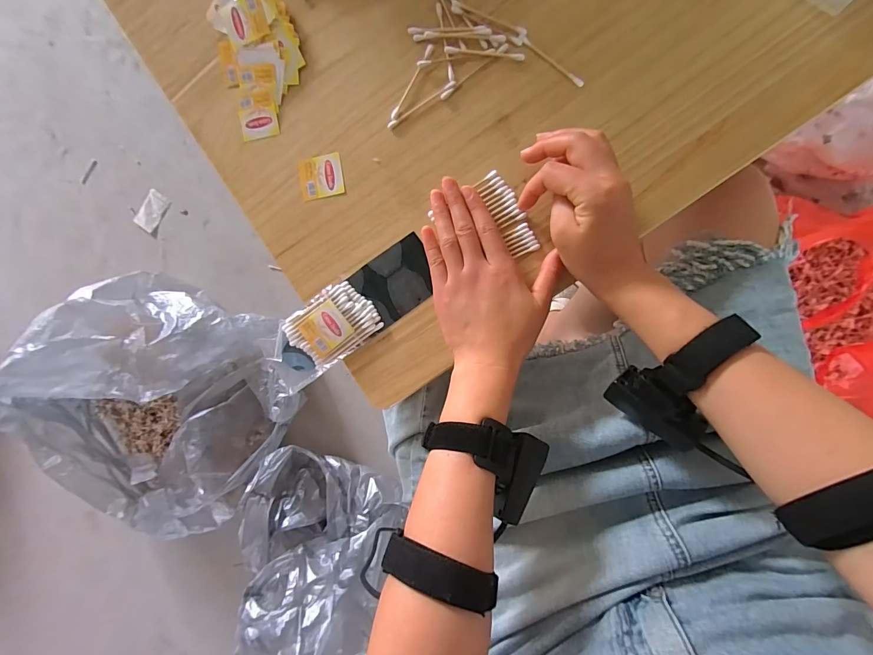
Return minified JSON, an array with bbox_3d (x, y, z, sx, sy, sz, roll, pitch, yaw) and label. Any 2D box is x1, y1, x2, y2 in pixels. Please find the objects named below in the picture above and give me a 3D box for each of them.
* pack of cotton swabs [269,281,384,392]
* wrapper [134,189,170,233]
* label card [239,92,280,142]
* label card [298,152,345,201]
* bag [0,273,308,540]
[{"bbox_3d":[-0.114,0.007,0.365,0.117,0.011,0.062,-36,87,7],"label":"pack of cotton swabs"},{"bbox_3d":[-0.747,-0.305,0.983,0.060,0.014,0.100,33,97,7],"label":"wrapper"},{"bbox_3d":[-0.177,-0.210,0.370,0.038,0.004,0.042,-6,91,8],"label":"label card"},{"bbox_3d":[-0.113,-0.148,0.365,0.042,0.004,0.039,-8,91,8],"label":"label card"},{"bbox_3d":[-0.640,0.198,0.851,0.516,0.218,0.567,39,98,6],"label":"bag"}]

